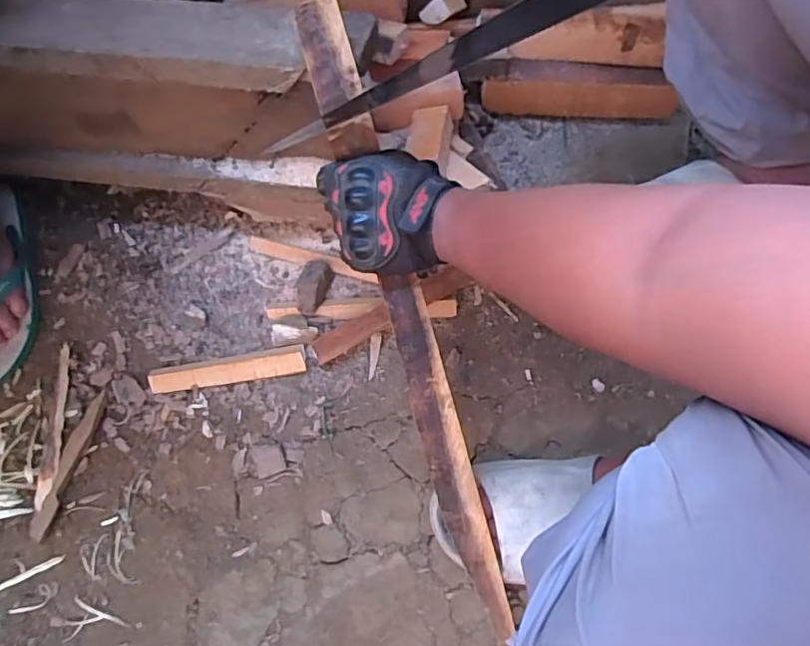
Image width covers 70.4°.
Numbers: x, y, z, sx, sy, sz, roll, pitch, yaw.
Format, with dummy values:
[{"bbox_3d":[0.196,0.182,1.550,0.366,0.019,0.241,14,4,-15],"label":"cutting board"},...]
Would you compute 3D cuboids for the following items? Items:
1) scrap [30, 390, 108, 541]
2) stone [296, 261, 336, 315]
[{"bbox_3d":[-0.367,0.154,0.627,0.022,0.025,0.164,22,75,8],"label":"scrap"},{"bbox_3d":[-0.108,-0.043,0.678,0.033,0.027,0.065,13,74,6],"label":"stone"}]

